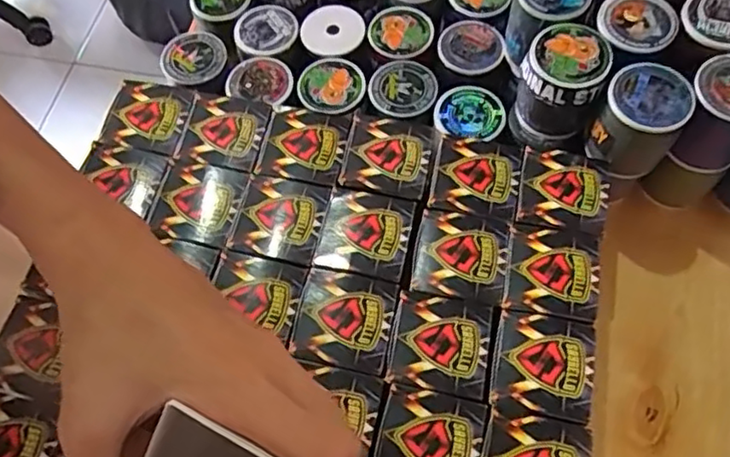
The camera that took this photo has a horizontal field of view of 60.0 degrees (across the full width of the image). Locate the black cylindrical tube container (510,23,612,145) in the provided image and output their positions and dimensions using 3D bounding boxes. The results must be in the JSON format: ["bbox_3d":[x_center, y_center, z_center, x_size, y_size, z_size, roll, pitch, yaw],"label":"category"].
[{"bbox_3d":[0.140,-0.102,0.457,0.055,0.066,0.052,-1,65,2],"label":"black cylindrical tube container"}]

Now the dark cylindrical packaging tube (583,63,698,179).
[{"bbox_3d":[0.189,-0.073,0.440,0.052,0.064,0.050,-1,65,2],"label":"dark cylindrical packaging tube"}]

